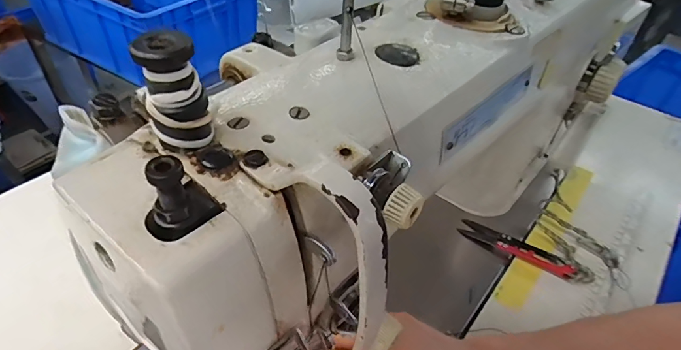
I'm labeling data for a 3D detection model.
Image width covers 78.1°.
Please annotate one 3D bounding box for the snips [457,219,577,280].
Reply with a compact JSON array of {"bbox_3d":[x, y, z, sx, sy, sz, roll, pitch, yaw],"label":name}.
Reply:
[{"bbox_3d":[0.164,0.068,0.396,0.102,0.016,0.022,27,48,22],"label":"snips"}]

